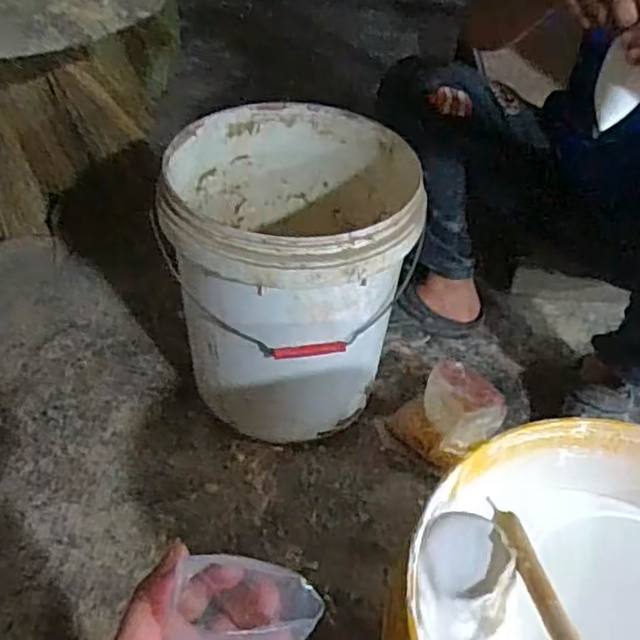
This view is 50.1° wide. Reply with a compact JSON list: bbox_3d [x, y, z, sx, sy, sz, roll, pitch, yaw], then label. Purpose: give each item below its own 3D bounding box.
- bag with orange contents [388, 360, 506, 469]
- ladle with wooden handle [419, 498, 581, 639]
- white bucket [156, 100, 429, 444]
[{"bbox_3d":[0.182,0.139,0.958,0.134,0.077,0.130,-31,53,-32],"label":"bag with orange contents"},{"bbox_3d":[0.148,0.236,0.361,0.076,0.061,0.312,-13,35,-18],"label":"ladle with wooden handle"},{"bbox_3d":[-0.043,-0.048,0.930,0.290,0.364,0.316,2,43,-2],"label":"white bucket"}]

